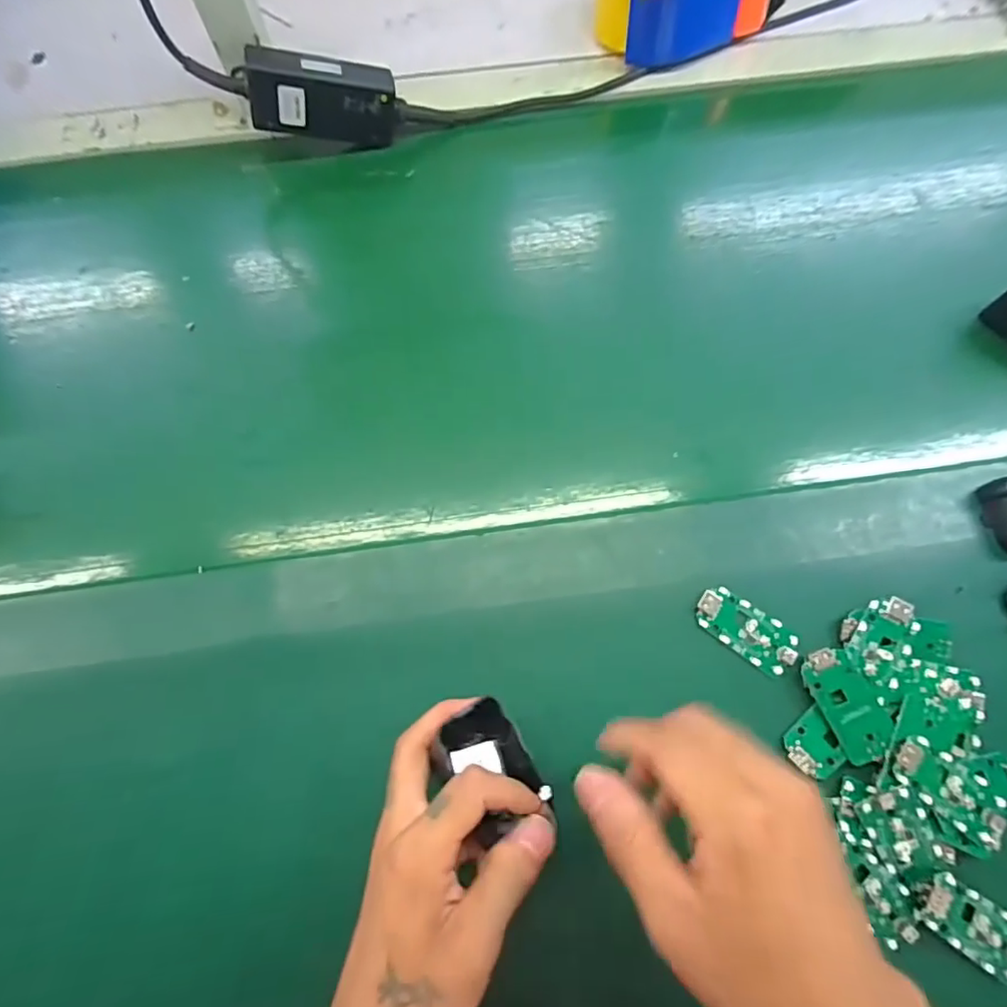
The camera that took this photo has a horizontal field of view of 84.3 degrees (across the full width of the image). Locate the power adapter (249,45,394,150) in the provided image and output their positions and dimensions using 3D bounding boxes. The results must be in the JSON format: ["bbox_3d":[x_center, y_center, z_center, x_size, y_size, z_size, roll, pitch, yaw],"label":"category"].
[{"bbox_3d":[-0.149,-0.336,0.462,0.113,0.052,0.029,-5,68,-21],"label":"power adapter"}]

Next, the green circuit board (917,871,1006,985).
[{"bbox_3d":[0.251,0.224,0.294,0.060,0.012,0.031,32,73,13],"label":"green circuit board"}]

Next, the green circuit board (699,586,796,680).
[{"bbox_3d":[0.150,0.078,0.344,0.063,0.005,0.034,33,74,13],"label":"green circuit board"}]

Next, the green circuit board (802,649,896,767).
[{"bbox_3d":[0.202,0.115,0.323,0.032,0.005,0.062,-23,74,-2],"label":"green circuit board"}]

